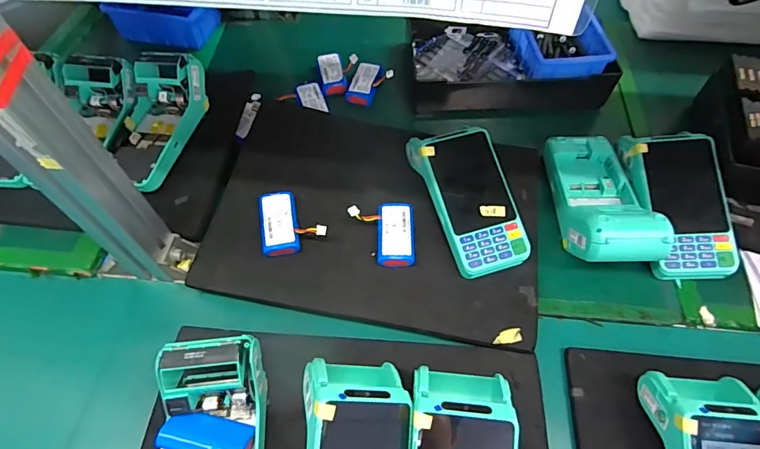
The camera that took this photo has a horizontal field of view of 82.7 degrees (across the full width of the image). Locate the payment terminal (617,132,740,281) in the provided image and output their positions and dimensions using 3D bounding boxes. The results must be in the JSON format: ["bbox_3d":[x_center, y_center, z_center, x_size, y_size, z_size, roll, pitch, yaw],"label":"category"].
[{"bbox_3d":[0.312,-0.024,0.456,0.085,0.061,0.162,2,58,1],"label":"payment terminal"}]

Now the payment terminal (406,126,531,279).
[{"bbox_3d":[0.092,-0.033,0.456,0.082,0.060,0.170,-15,59,-9],"label":"payment terminal"}]

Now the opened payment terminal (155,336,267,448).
[{"bbox_3d":[-0.133,0.177,0.329,0.078,0.058,0.167,-6,59,-1],"label":"opened payment terminal"}]

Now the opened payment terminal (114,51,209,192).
[{"bbox_3d":[-0.267,-0.128,0.503,0.080,0.050,0.179,9,58,6],"label":"opened payment terminal"}]

